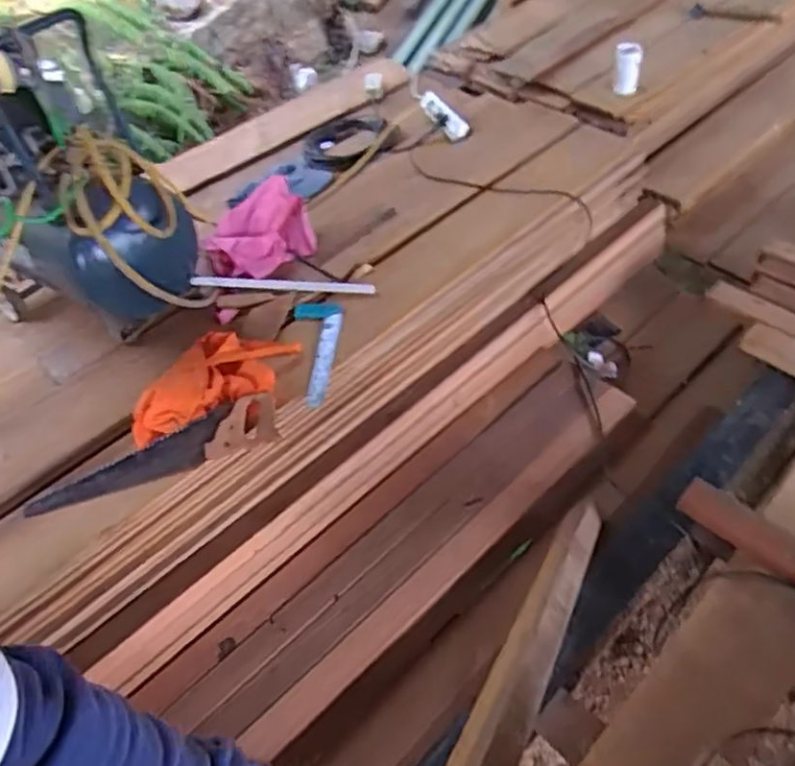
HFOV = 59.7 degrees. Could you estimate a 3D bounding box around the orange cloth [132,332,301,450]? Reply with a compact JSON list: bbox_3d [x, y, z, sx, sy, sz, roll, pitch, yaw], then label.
[{"bbox_3d":[-0.379,-0.014,1.424,0.344,0.058,0.232,-19,50,-10],"label":"orange cloth"}]

